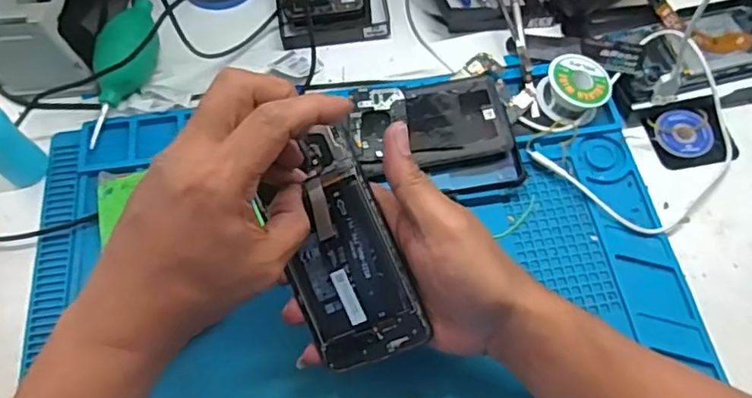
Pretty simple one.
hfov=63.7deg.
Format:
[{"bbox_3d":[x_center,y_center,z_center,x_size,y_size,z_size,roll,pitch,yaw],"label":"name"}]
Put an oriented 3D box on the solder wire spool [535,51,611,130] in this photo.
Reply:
[{"bbox_3d":[0.166,-0.092,0.506,0.051,0.026,0.055,0,62,1],"label":"solder wire spool"}]

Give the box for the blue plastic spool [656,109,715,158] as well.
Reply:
[{"bbox_3d":[0.257,-0.055,0.503,0.045,0.006,0.044,0,62,1],"label":"blue plastic spool"}]

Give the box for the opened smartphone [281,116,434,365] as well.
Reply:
[{"bbox_3d":[-0.024,0.034,0.382,0.072,0.004,0.142,-23,87,17],"label":"opened smartphone"}]

